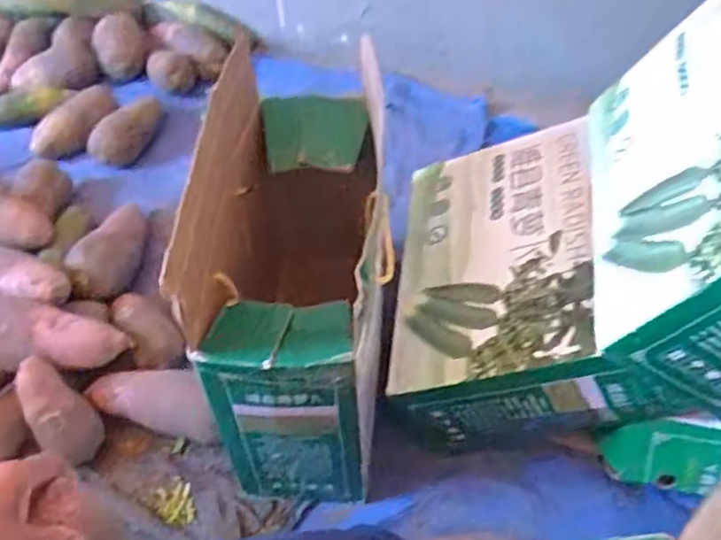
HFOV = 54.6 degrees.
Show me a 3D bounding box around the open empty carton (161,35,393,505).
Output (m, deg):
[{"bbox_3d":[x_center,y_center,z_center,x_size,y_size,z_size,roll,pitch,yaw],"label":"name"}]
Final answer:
[{"bbox_3d":[-0.057,-0.005,0.735,0.172,0.311,0.359,0,48,2],"label":"open empty carton"}]

